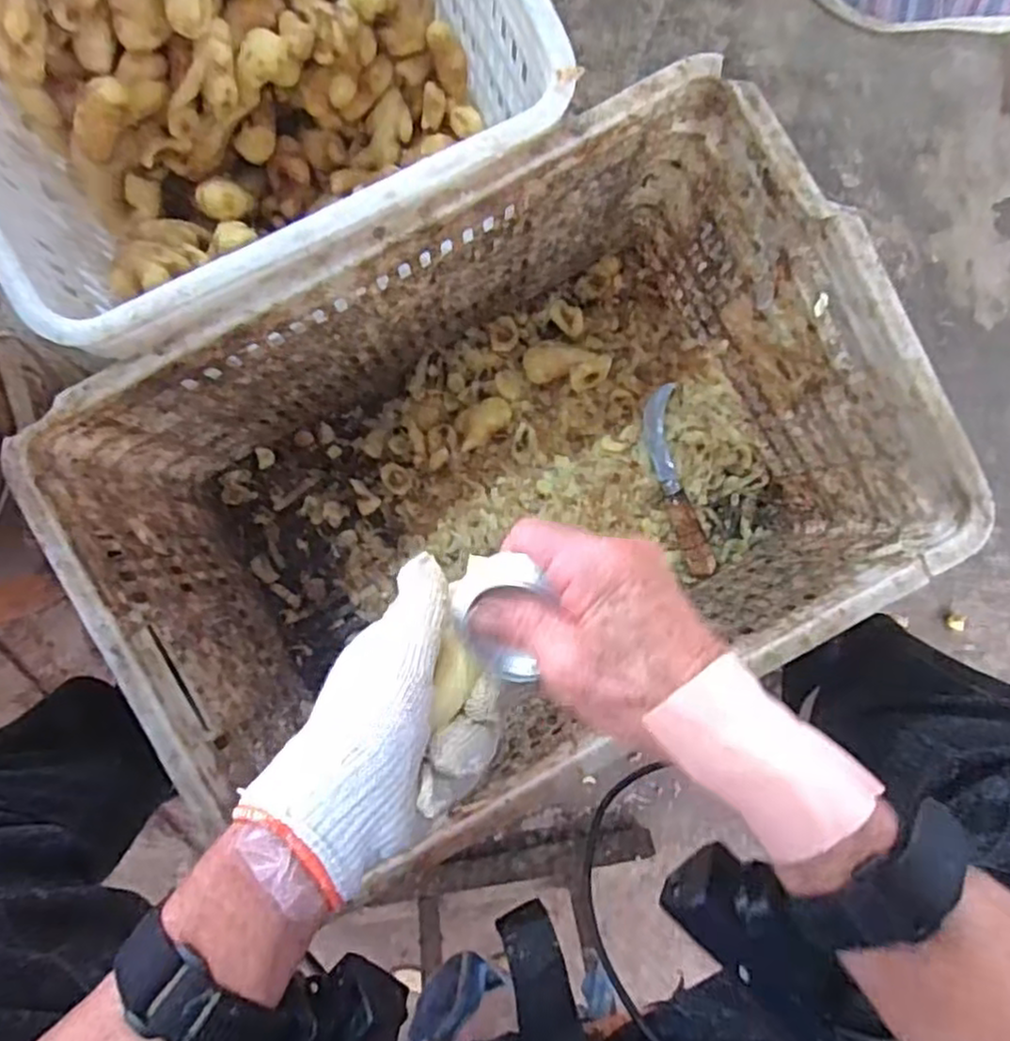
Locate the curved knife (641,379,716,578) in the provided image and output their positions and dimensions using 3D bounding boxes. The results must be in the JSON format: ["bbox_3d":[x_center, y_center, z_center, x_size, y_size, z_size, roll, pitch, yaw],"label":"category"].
[{"bbox_3d":[0.163,-0.035,0.660,0.035,0.020,0.177,-17,89,-2],"label":"curved knife"}]

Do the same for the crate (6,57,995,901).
[{"bbox_3d":[0.002,-0.025,0.555,0.504,0.269,0.341,-29,91,-1],"label":"crate"}]

